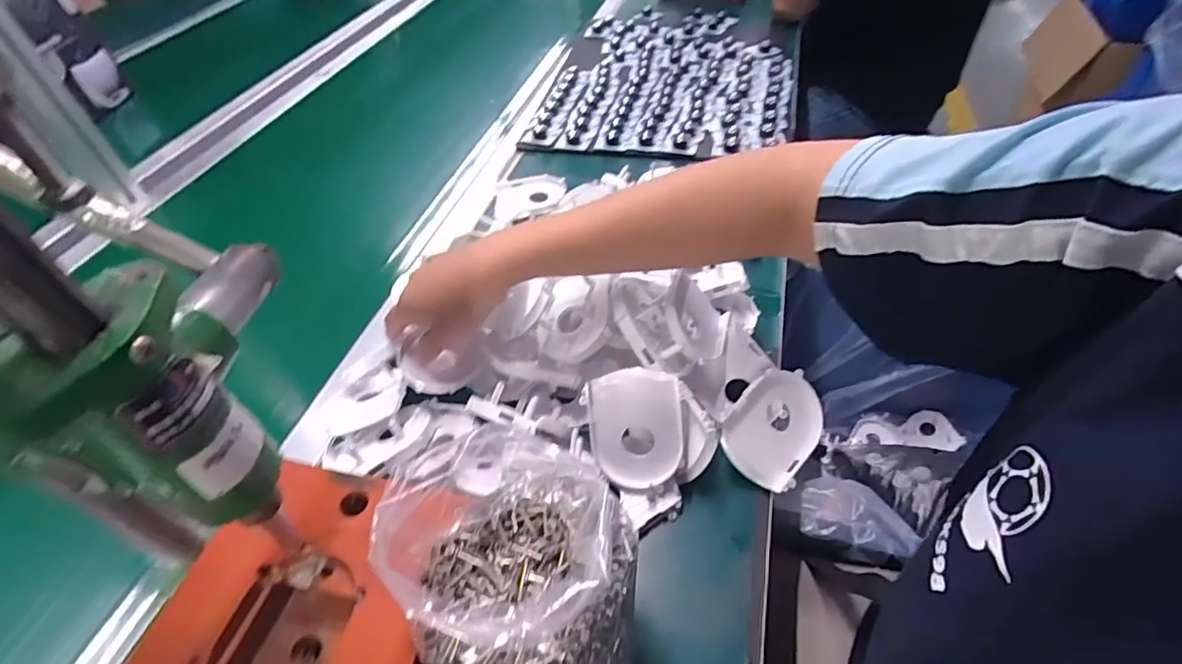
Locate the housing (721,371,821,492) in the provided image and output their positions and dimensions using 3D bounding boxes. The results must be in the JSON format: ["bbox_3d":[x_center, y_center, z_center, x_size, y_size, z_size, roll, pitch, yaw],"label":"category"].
[{"bbox_3d":[0.136,0.071,0.424,0.065,0.025,0.083,44,72,2],"label":"housing"}]

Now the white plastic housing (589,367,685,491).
[{"bbox_3d":[0.033,0.069,0.412,0.066,0.082,0.024,-1,3,11],"label":"white plastic housing"}]

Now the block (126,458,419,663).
[{"bbox_3d":[-0.158,0.163,0.326,0.155,0.051,0.148,8,48,12],"label":"block"}]

